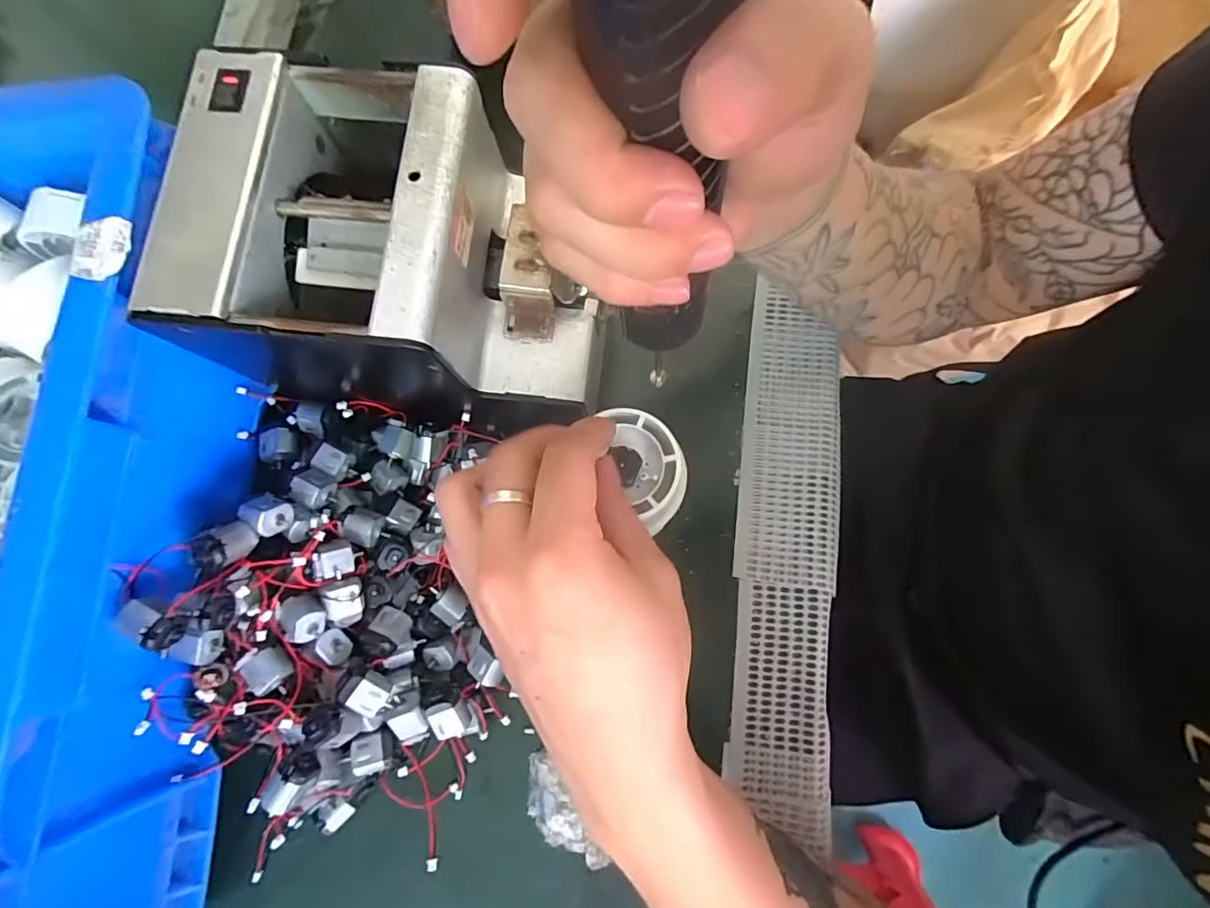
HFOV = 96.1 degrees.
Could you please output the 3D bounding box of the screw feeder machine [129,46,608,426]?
[{"bbox_3d":[-0.090,-0.093,0.269,0.171,0.117,0.126,7,79,7],"label":"screw feeder machine"}]

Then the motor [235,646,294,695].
[{"bbox_3d":[-0.168,0.106,0.270,0.017,0.013,0.021,-38,78,-3],"label":"motor"}]

